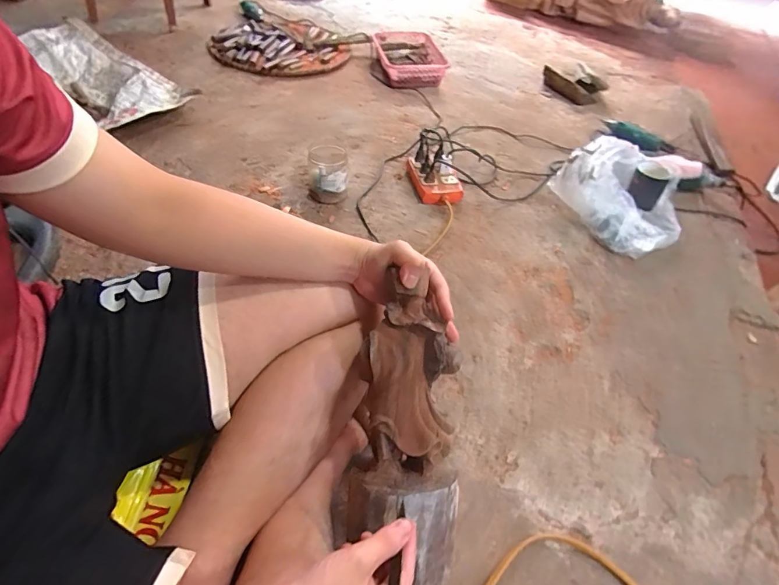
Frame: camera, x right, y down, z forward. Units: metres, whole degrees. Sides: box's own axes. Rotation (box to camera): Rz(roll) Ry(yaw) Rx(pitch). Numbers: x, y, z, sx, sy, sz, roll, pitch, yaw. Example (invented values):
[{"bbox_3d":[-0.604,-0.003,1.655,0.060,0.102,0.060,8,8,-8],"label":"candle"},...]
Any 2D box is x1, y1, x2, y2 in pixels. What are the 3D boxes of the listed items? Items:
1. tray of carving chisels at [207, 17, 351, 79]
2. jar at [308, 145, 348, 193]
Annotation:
[{"bbox_3d":[-0.397,-0.922,1.586,0.483,0.057,0.460,-3,51,-9],"label":"tray of carving chisels"},{"bbox_3d":[-0.141,-0.276,1.005,0.085,0.108,0.098,-3,51,-9],"label":"jar"}]

